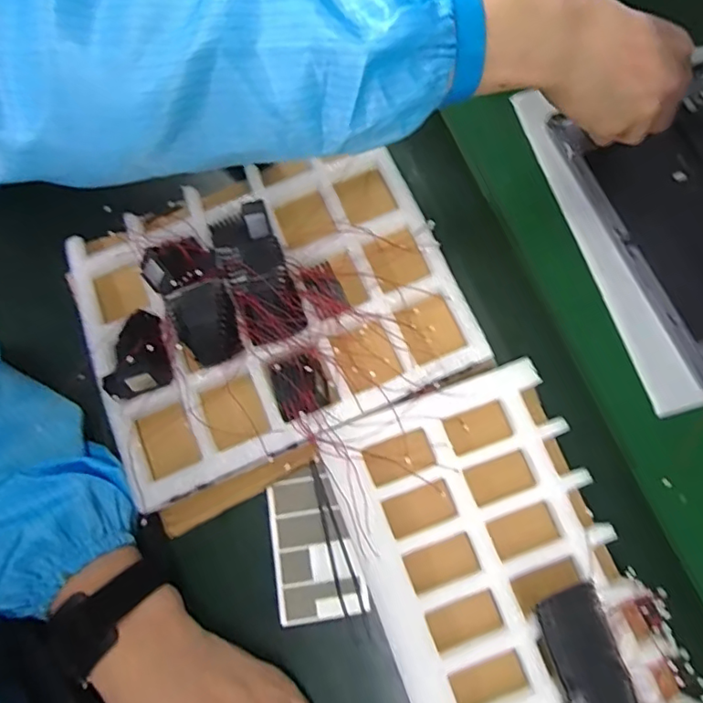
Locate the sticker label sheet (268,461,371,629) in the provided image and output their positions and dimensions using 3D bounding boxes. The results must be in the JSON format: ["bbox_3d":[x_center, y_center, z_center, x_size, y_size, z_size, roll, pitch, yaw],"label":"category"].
[{"bbox_3d":[-0.025,0.127,0.359,0.054,0.004,0.094,-11,71,-2],"label":"sticker label sheet"}]

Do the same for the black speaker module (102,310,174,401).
[{"bbox_3d":[-0.145,0.001,0.356,0.043,0.023,0.051,-19,74,-6],"label":"black speaker module"}]

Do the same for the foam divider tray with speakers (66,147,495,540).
[{"bbox_3d":[-0.058,-0.035,0.384,0.251,0.049,0.226,-23,74,-7],"label":"foam divider tray with speakers"}]

